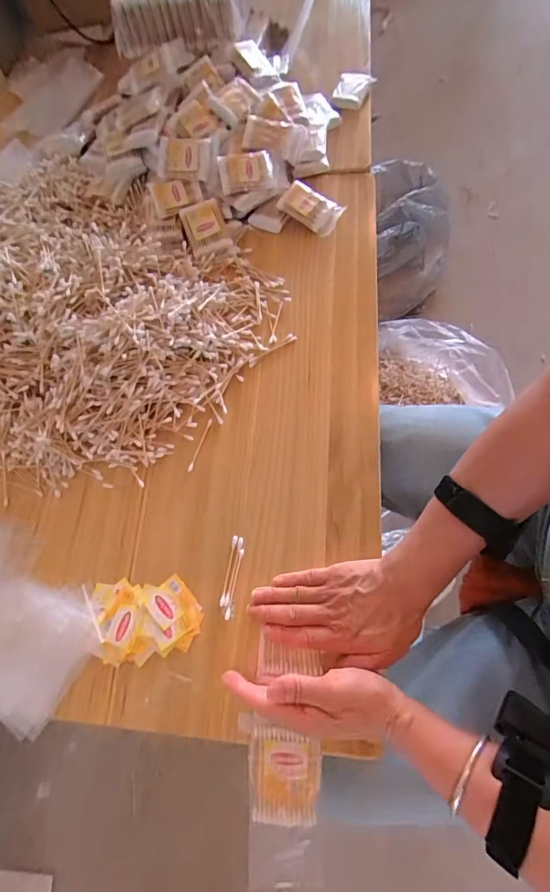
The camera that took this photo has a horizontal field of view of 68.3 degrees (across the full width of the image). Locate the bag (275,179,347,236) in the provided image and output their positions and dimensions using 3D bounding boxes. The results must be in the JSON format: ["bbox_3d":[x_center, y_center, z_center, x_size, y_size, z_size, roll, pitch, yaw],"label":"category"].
[{"bbox_3d":[0.057,-0.373,0.636,0.091,0.035,0.060,31,73,10],"label":"bag"}]

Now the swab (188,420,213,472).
[{"bbox_3d":[-0.095,-0.001,0.514,0.006,0.006,0.075,14,70,12],"label":"swab"}]

